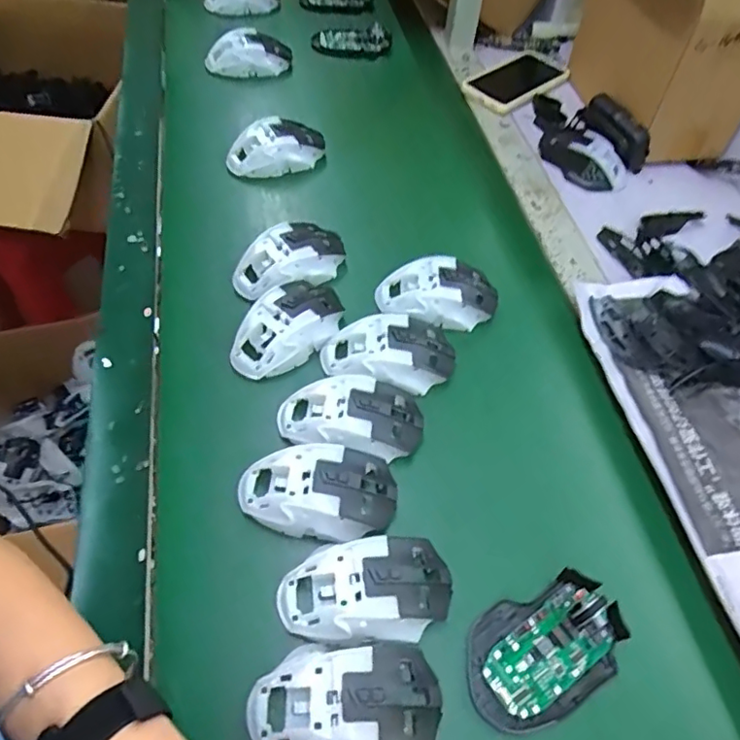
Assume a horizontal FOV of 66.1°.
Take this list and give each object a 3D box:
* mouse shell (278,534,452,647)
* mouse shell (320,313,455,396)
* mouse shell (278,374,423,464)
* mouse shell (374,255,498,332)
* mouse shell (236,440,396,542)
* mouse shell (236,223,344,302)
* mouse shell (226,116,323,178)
[{"bbox_3d":[-0.002,0.149,0.386,0.114,0.034,0.063,-2,55,-6],"label":"mouse shell"},{"bbox_3d":[0.018,-0.015,0.503,0.115,0.034,0.065,-4,56,-7],"label":"mouse shell"},{"bbox_3d":[-0.015,0.038,0.463,0.114,0.034,0.065,0,55,-5],"label":"mouse shell"},{"bbox_3d":[0.067,-0.073,0.549,0.112,0.034,0.066,-8,56,-10],"label":"mouse shell"},{"bbox_3d":[-0.038,0.087,0.426,0.114,0.033,0.066,10,55,3],"label":"mouse shell"},{"bbox_3d":[-0.077,-0.110,0.565,0.118,0.035,0.066,-34,64,-24],"label":"mouse shell"},{"bbox_3d":[-0.110,-0.264,0.671,0.119,0.034,0.070,-11,57,-12],"label":"mouse shell"}]

